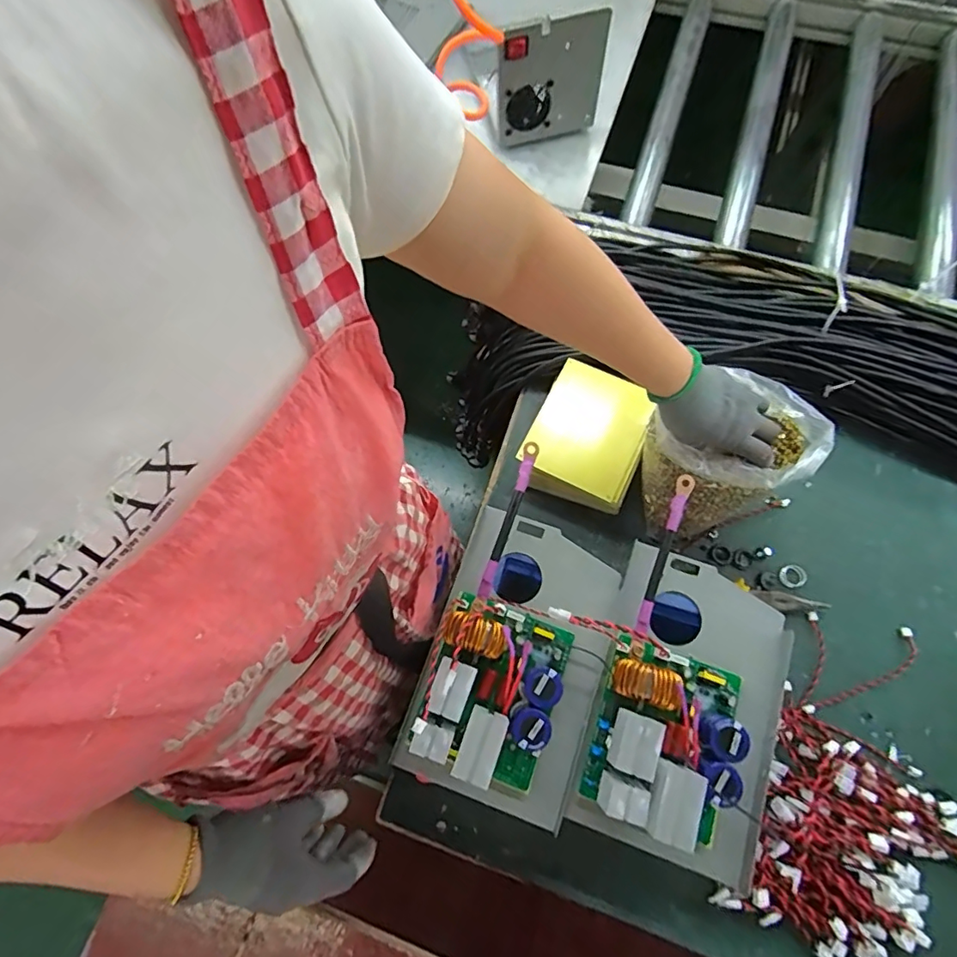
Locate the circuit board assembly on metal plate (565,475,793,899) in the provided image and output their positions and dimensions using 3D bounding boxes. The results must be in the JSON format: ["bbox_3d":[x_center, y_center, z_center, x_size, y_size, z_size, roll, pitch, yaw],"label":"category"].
[{"bbox_3d":[0.213,0.180,0.487,0.169,0.088,0.333,17,74,9],"label":"circuit board assembly on metal plate"}]

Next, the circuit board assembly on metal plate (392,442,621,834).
[{"bbox_3d":[0.049,0.142,0.516,0.167,0.102,0.343,18,74,9],"label":"circuit board assembly on metal plate"}]

